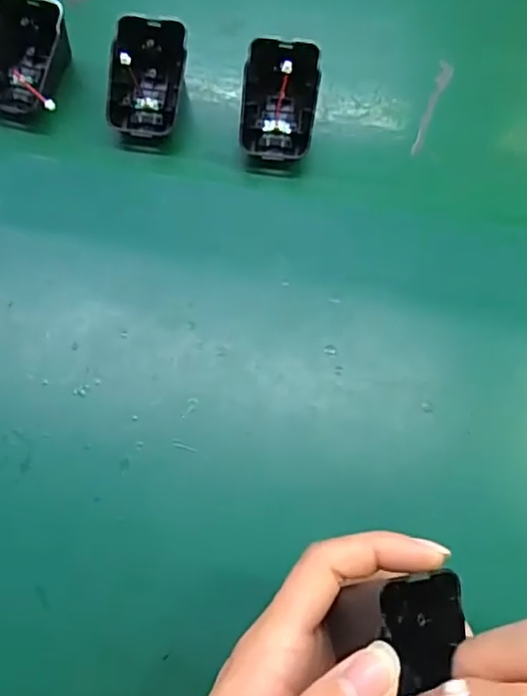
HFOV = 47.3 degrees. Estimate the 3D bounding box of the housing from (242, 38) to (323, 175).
[{"bbox_3d":[0.010,-0.145,0.363,0.044,0.039,0.065,7,68,2],"label":"housing"}]

